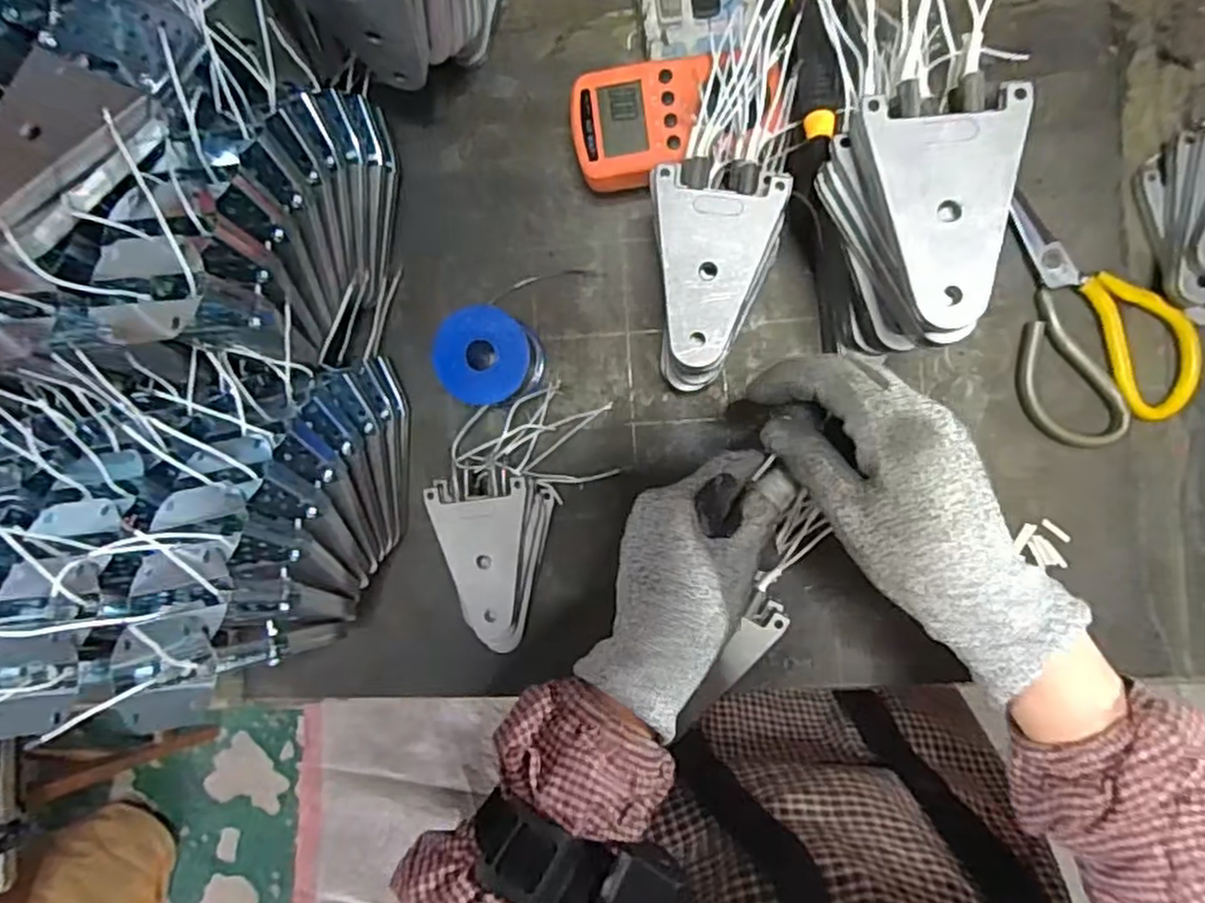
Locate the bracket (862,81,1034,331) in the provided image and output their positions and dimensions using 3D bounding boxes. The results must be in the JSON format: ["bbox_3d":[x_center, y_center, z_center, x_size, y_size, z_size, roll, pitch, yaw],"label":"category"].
[{"bbox_3d":[0.151,-0.105,0.311,0.063,0.006,0.098,-4,92,6],"label":"bracket"}]

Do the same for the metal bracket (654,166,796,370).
[{"bbox_3d":[0.056,-0.096,0.375,0.067,0.005,0.098,9,94,5],"label":"metal bracket"}]

